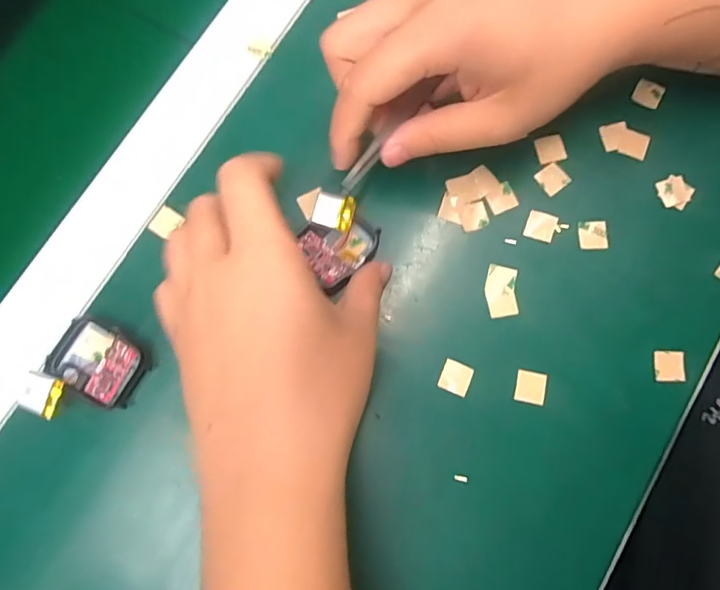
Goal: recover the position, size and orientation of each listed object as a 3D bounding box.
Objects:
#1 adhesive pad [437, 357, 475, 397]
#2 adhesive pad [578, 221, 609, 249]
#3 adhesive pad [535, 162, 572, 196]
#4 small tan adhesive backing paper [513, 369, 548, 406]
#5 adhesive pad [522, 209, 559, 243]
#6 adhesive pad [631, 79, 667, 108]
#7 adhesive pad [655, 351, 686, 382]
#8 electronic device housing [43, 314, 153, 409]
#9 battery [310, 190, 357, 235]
[{"bbox_3d":[0.050,0.043,0.254,0.015,0.004,0.017,23,81,5],"label":"adhesive pad"},{"bbox_3d":[0.129,-0.033,0.268,0.015,0.004,0.016,-2,80,1],"label":"adhesive pad"},{"bbox_3d":[0.108,-0.065,0.274,0.015,0.004,0.015,-38,82,-2],"label":"adhesive pad"},{"bbox_3d":[0.089,0.048,0.253,0.015,0.004,0.016,13,81,3],"label":"small tan adhesive backing paper"},{"bbox_3d":[0.100,-0.038,0.267,0.015,0.004,0.017,21,81,5],"label":"adhesive pad"},{"bbox_3d":[0.168,-0.117,0.283,0.016,0.004,0.015,28,82,6],"label":"adhesive pad"},{"bbox_3d":[0.163,0.037,0.256,0.015,0.004,0.016,1,80,1],"label":"adhesive pad"},{"bbox_3d":[-0.132,0.033,0.248,0.045,0.006,0.035,30,82,6],"label":"electronic device housing"},{"bbox_3d":[-0.013,-0.044,0.255,0.020,0.004,0.019,14,75,11],"label":"battery"}]

